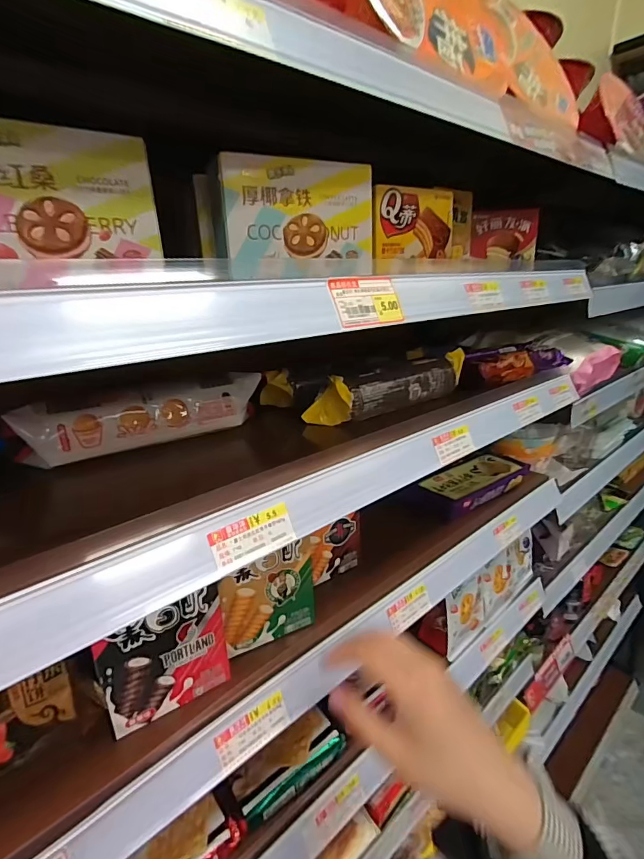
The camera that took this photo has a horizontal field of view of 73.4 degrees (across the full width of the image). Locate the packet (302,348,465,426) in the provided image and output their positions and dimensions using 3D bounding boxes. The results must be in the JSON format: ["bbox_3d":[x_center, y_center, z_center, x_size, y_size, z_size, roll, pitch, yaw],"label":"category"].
[{"bbox_3d":[0.085,-0.053,0.520,0.214,0.054,0.057,-16,23,-35],"label":"packet"}]

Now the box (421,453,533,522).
[{"bbox_3d":[0.225,0.077,0.658,0.208,0.026,0.088,-16,23,-35],"label":"box"}]

